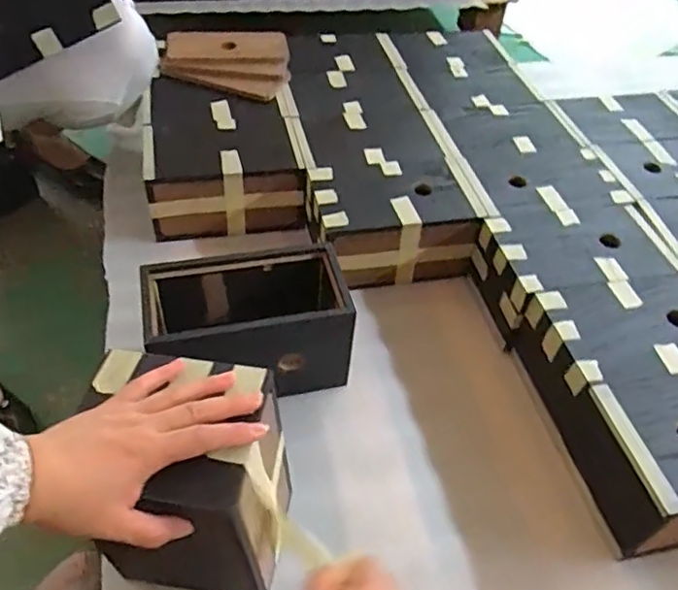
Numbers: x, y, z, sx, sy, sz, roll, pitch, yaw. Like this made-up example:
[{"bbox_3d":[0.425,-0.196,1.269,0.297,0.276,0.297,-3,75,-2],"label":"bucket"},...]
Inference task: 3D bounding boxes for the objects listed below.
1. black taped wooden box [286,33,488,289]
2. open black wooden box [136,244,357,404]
[{"bbox_3d":[0.032,-0.251,0.976,0.222,0.103,0.543,-6,49,-10],"label":"black taped wooden box"},{"bbox_3d":[-0.101,0.037,0.684,0.210,0.124,0.125,-11,50,-14],"label":"open black wooden box"}]

